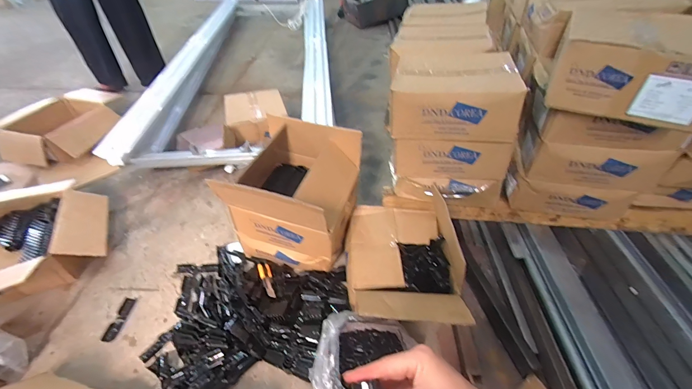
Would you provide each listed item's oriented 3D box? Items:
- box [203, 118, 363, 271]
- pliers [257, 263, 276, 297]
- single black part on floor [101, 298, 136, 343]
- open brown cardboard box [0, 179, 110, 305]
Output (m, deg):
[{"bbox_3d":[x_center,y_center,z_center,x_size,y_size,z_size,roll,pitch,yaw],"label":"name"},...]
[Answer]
[{"bbox_3d":[-0.159,0.021,0.995,0.336,0.368,0.321,13,44,13],"label":"box"},{"bbox_3d":[-0.232,0.251,0.951,0.034,0.025,0.139,-17,45,-19],"label":"pliers"},{"bbox_3d":[-0.646,0.354,0.919,0.030,0.014,0.128,0,44,1],"label":"single black part on floor"},{"bbox_3d":[-0.989,0.148,1.012,0.421,0.173,0.550,-23,48,-25],"label":"open brown cardboard box"}]

